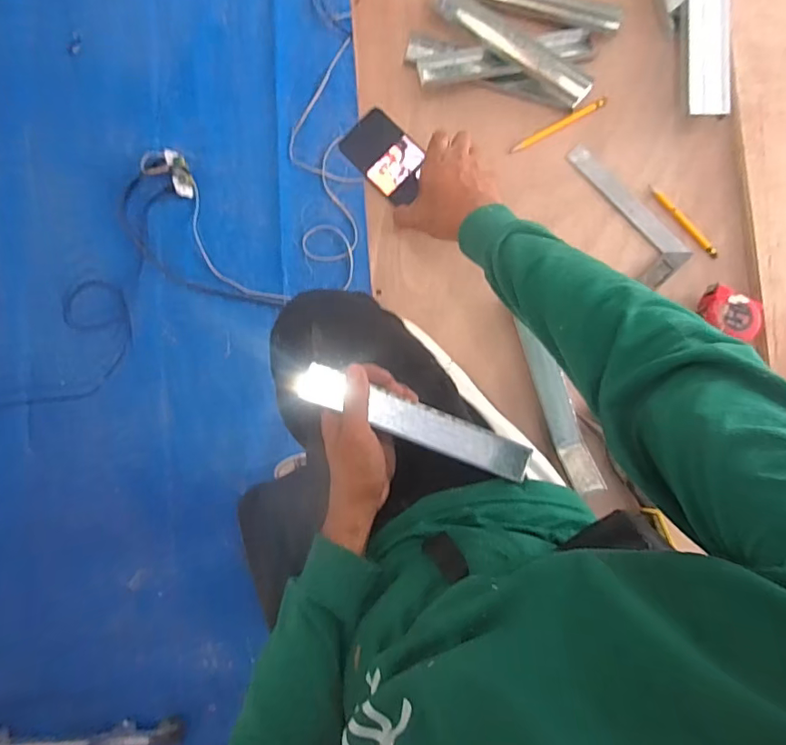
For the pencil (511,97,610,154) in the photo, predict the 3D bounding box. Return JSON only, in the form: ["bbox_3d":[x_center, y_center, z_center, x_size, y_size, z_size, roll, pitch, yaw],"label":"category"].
[{"bbox_3d":[0.211,-0.315,0.659,0.135,0.006,0.010,-28,89,1],"label":"pencil"}]

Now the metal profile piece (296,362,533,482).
[{"bbox_3d":[0.021,0.048,0.497,0.231,0.019,0.035,21,90,-1],"label":"metal profile piece"}]

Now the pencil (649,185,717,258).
[{"bbox_3d":[0.368,-0.192,0.655,0.011,0.008,0.118,-41,89,0],"label":"pencil"}]

